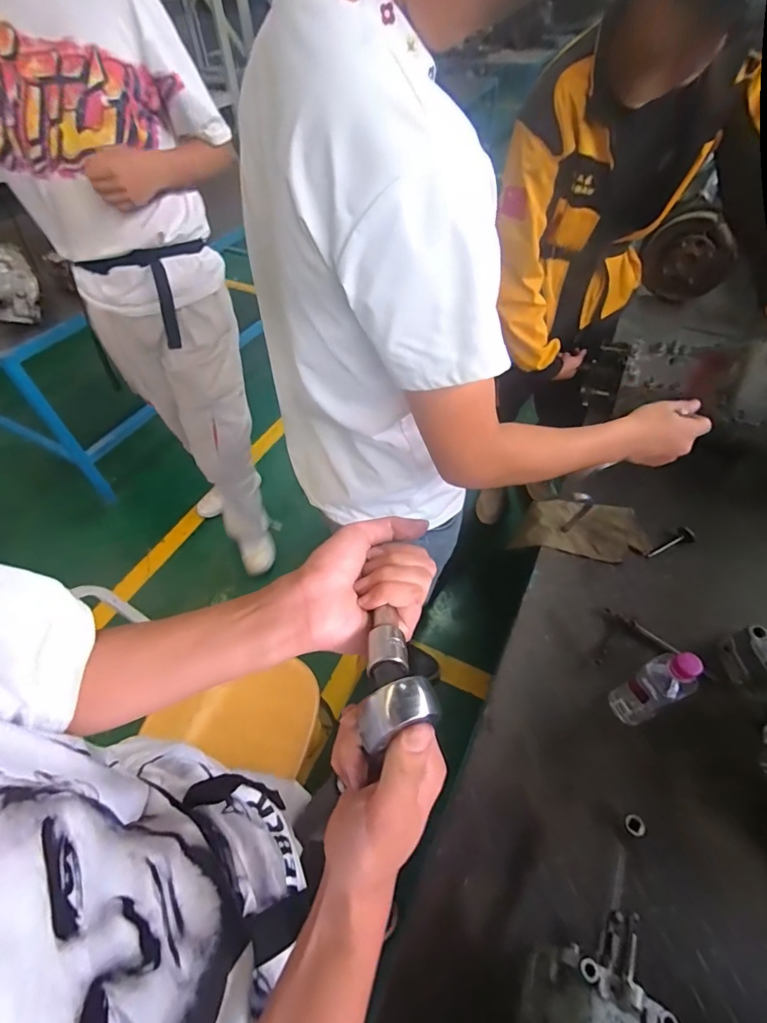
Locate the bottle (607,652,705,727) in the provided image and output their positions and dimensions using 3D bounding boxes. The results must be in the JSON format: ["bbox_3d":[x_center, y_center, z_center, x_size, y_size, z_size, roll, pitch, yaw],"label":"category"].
[{"bbox_3d":[0.391,0.254,0.654,0.048,0.191,0.060,-23,55,-15],"label":"bottle"}]

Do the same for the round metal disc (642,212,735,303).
[{"bbox_3d":[0.931,-0.775,1.404,0.238,0.247,0.082,16,54,14],"label":"round metal disc"}]

